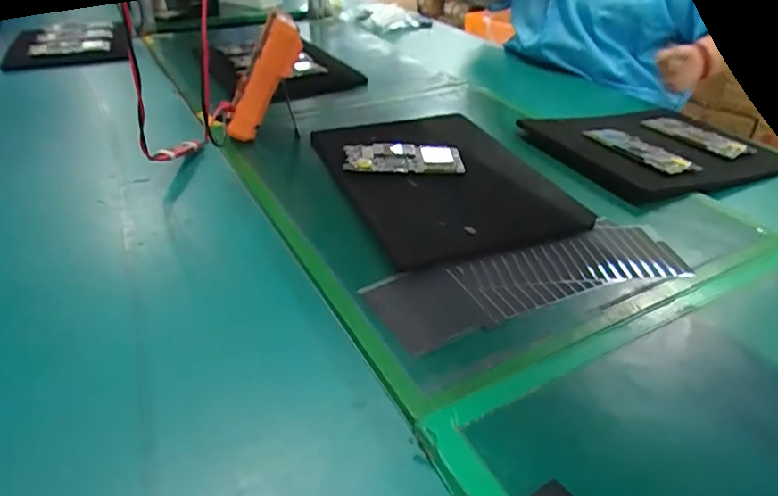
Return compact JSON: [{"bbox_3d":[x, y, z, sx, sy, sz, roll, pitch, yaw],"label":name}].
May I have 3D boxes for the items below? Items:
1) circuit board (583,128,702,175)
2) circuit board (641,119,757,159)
[{"bbox_3d":[0.338,-0.130,0.704,0.061,0.018,0.145,-22,41,-29],"label":"circuit board"},{"bbox_3d":[0.451,-0.167,0.770,0.081,0.020,0.140,-22,42,-30],"label":"circuit board"}]

